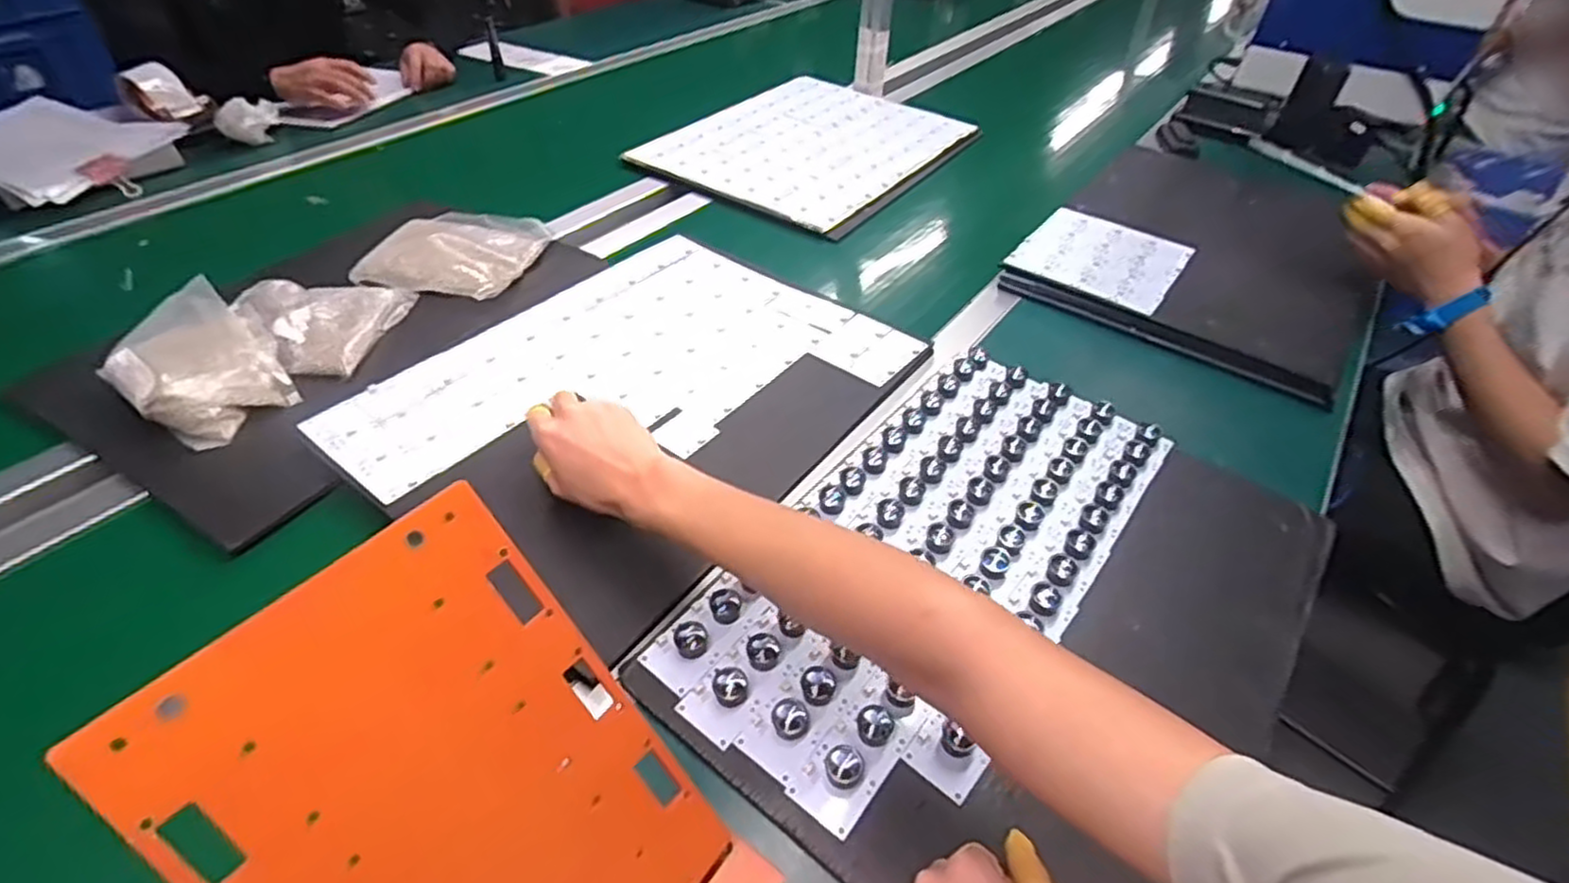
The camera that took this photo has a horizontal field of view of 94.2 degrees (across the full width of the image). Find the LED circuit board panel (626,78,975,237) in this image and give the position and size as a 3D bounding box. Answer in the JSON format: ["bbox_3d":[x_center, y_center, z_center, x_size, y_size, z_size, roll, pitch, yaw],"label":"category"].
[{"bbox_3d":[0.038,-0.478,1.162,0.387,0.016,0.482,28,49,23],"label":"LED circuit board panel"}]

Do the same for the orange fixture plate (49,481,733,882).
[{"bbox_3d":[-0.134,0.154,0.313,0.007,0.228,0.153,-16,20,50],"label":"orange fixture plate"}]

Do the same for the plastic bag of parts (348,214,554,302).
[{"bbox_3d":[-0.384,-0.228,0.854,0.175,0.022,0.179,9,44,5],"label":"plastic bag of parts"}]

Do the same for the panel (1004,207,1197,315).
[{"bbox_3d":[0.391,-0.229,0.898,0.176,0.010,0.174,30,54,23],"label":"panel"}]

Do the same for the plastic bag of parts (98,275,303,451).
[{"bbox_3d":[-0.540,-0.073,0.669,0.171,0.049,0.117,35,52,28],"label":"plastic bag of parts"}]

